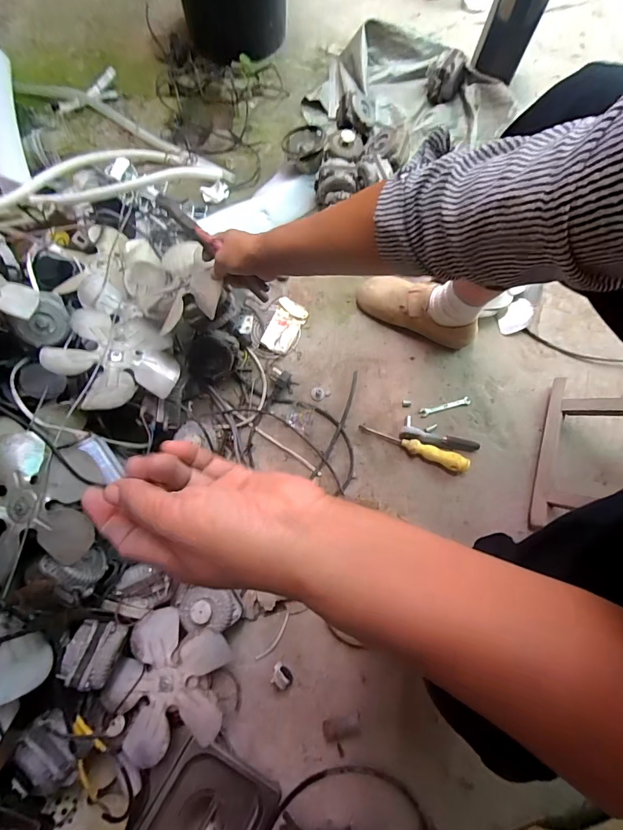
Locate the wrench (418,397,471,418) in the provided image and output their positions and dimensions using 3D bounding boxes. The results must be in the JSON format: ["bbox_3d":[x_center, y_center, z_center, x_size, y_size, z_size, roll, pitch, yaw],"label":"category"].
[{"bbox_3d":[0.256,-0.016,0.754,0.104,0.004,0.017,-16,75,-6],"label":"wrench"}]

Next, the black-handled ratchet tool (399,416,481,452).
[{"bbox_3d":[0.236,0.034,0.728,0.142,0.019,0.046,11,74,2],"label":"black-handled ratchet tool"}]

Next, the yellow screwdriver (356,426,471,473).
[{"bbox_3d":[0.187,0.057,0.718,0.199,0.032,0.029,20,75,4],"label":"yellow screwdriver"}]

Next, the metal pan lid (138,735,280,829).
[{"bbox_3d":[-0.150,0.578,0.547,0.155,0.033,0.173,31,76,7],"label":"metal pan lid"}]

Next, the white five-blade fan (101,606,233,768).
[{"bbox_3d":[-0.199,0.381,0.548,0.162,0.033,0.166,0,74,-2],"label":"white five-blade fan"}]

